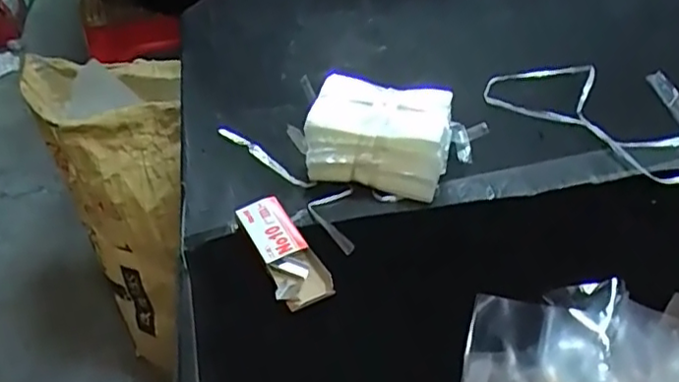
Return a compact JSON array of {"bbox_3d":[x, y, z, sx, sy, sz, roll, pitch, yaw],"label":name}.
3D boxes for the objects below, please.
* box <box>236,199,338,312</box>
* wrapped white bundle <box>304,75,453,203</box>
[{"bbox_3d":[-0.035,0.038,0.387,0.033,0.013,0.084,-18,45,-16],"label":"box"},{"bbox_3d":[0.029,-0.040,0.440,0.097,0.049,0.072,9,44,11],"label":"wrapped white bundle"}]

